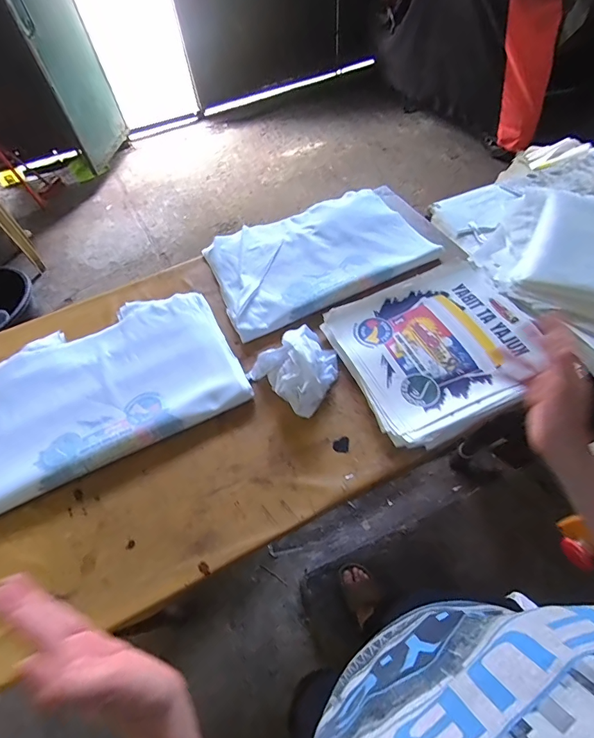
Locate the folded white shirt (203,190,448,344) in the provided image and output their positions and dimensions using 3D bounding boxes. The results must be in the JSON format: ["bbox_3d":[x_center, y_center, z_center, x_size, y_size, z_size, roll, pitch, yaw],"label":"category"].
[{"bbox_3d":[0.050,-0.314,1.005,0.554,0.025,0.364,-26,58,-12],"label":"folded white shirt"}]

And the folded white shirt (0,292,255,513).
[{"bbox_3d":[-0.412,0.023,0.835,0.531,0.026,0.374,-25,57,-11],"label":"folded white shirt"}]

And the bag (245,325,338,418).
[{"bbox_3d":[0.006,-0.018,0.798,0.172,0.087,0.165,37,68,21],"label":"bag"}]

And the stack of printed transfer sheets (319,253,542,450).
[{"bbox_3d":[0.303,-0.063,0.818,0.415,0.033,0.365,-26,58,-12],"label":"stack of printed transfer sheets"}]

